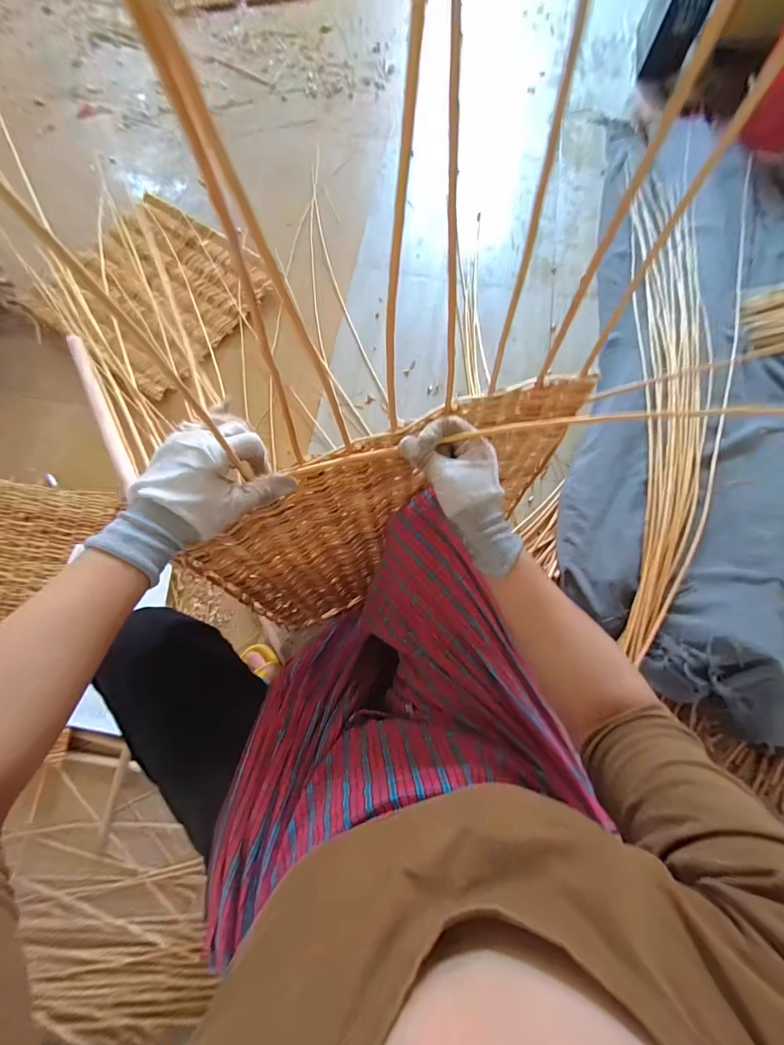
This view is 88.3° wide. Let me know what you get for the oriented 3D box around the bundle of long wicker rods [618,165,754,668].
[{"bbox_3d":[0.674,-0.356,0.981,0.256,0.049,1.359,12,71,18],"label":"bundle of long wicker rods"}]

